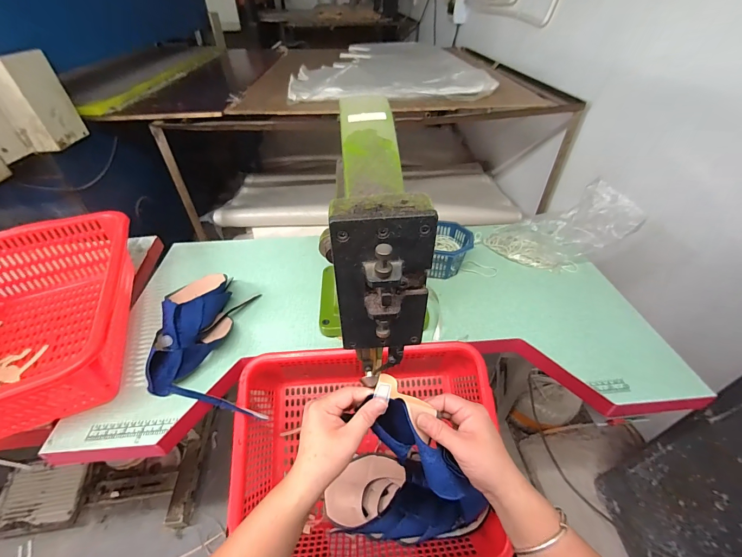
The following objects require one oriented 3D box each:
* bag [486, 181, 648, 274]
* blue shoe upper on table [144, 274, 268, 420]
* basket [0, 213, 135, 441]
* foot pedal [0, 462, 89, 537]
[{"bbox_3d":[0.432,-0.123,0.747,0.271,0.128,0.183,-12,43,-13],"label":"bag"},{"bbox_3d":[-0.290,0.080,0.569,0.147,0.087,0.283,-7,43,-8],"label":"blue shoe upper on table"},{"bbox_3d":[-0.576,0.077,0.540,0.329,0.144,0.422,-17,45,-18],"label":"basket"},{"bbox_3d":[-0.999,0.671,0.989,0.217,0.040,0.167,-3,67,-10],"label":"foot pedal"}]

